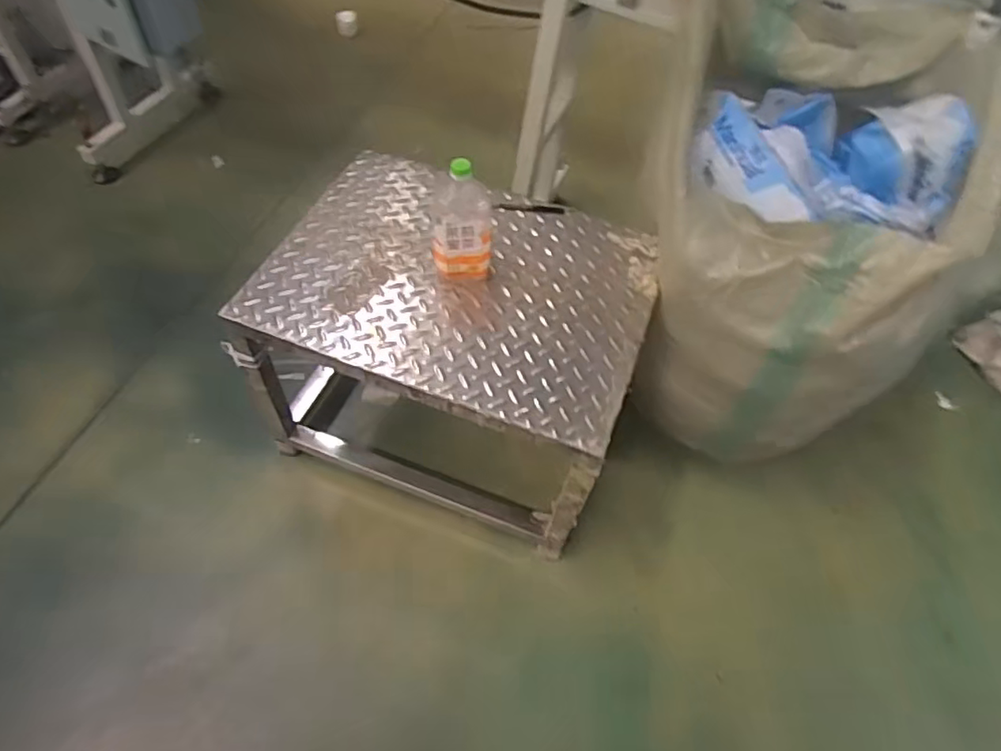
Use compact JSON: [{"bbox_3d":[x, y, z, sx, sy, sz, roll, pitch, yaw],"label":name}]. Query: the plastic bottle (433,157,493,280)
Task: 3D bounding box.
[{"bbox_3d":[-0.062,-0.253,1.007,0.095,0.205,0.077,1,55,-1],"label":"plastic bottle"}]

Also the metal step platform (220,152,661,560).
[{"bbox_3d":[-0.077,-0.044,1.263,0.649,0.484,0.494,18,57,11],"label":"metal step platform"}]

